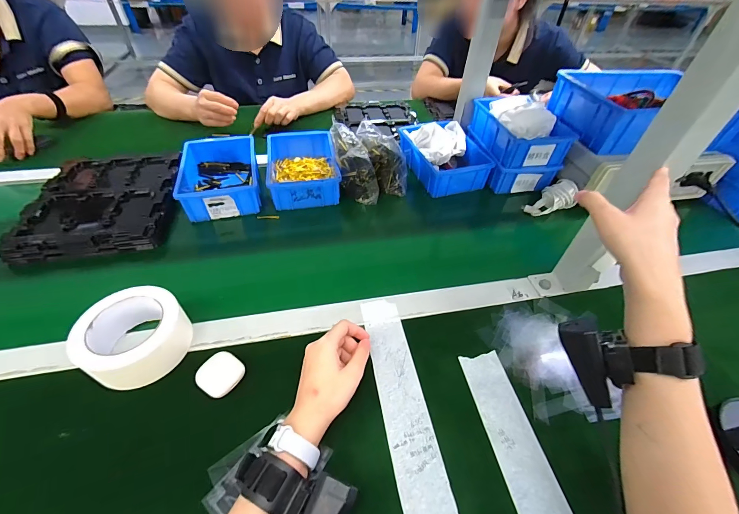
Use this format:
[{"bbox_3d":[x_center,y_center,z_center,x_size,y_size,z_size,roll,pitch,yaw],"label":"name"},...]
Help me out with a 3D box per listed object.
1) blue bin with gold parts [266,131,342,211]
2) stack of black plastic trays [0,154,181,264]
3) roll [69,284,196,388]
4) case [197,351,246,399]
[{"bbox_3d":[-0.141,-0.190,0.674,0.132,0.056,0.211,-7,47,-10],"label":"blue bin with gold parts"},{"bbox_3d":[-0.485,-0.110,0.600,0.228,0.039,0.274,-6,47,-10],"label":"stack of black plastic trays"},{"bbox_3d":[-0.282,0.093,0.390,0.110,0.056,0.105,2,46,-2],"label":"roll"},{"bbox_3d":[-0.175,0.139,0.379,0.043,0.020,0.045,27,50,21],"label":"case"}]

